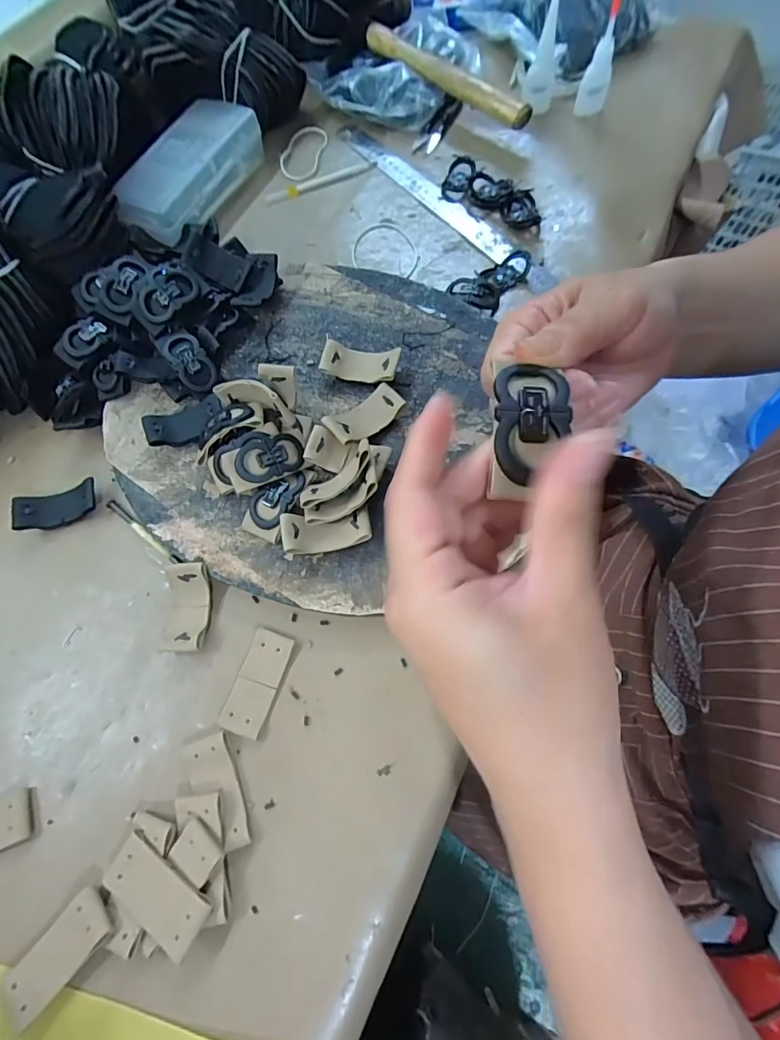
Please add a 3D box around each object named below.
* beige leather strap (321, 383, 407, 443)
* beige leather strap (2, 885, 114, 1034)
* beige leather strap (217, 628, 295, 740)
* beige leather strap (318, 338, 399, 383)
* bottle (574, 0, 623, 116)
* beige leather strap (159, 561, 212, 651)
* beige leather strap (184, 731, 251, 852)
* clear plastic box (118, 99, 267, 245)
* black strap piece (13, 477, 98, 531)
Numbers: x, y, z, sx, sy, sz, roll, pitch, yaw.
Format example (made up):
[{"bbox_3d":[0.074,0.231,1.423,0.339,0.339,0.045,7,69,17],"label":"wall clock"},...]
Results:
[{"bbox_3d":[-0.018,-0.075,0.333,0.056,0.013,0.027,-40,71,-11],"label":"beige leather strap"},{"bbox_3d":[-0.173,0.227,0.239,0.026,0.010,0.057,38,76,16],"label":"beige leather strap"},{"bbox_3d":[-0.084,0.102,0.291,0.027,0.004,0.061,16,70,10],"label":"beige leather strap"},{"bbox_3d":[-0.023,-0.119,0.350,0.057,0.016,0.026,12,70,8],"label":"beige leather strap"},{"bbox_3d":[0.207,-0.446,0.448,0.028,0.094,0.014,-15,68,-2],"label":"bottle"},{"bbox_3d":[-0.135,0.058,0.304,0.032,0.020,0.055,3,69,5],"label":"beige leather strap"},{"bbox_3d":[-0.101,0.158,0.269,0.026,0.006,0.062,-20,69,-13],"label":"beige leather strap"},{"bbox_3d":[-0.193,-0.333,0.444,0.068,0.047,0.163,24,71,11],"label":"clear plastic box"},{"bbox_3d":[-0.243,-0.010,0.338,0.057,0.014,0.027,-18,69,-4],"label":"black strap piece"}]

